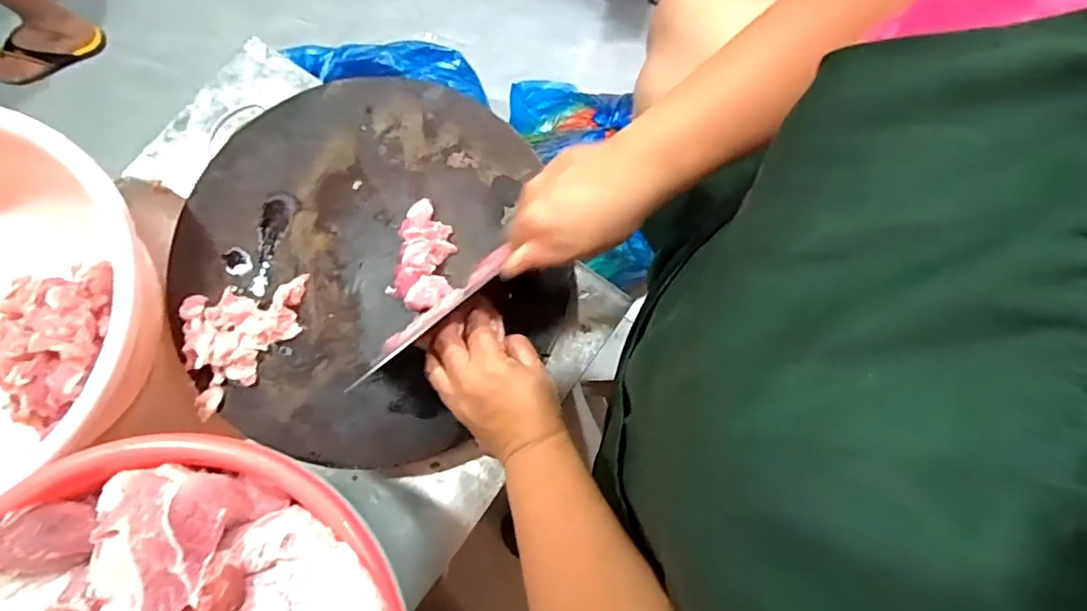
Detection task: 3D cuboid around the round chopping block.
[{"bbox_3d":[-0.153,-0.035,0.502,0.319,0.040,0.335,0,79,-1],"label":"round chopping block"}]

